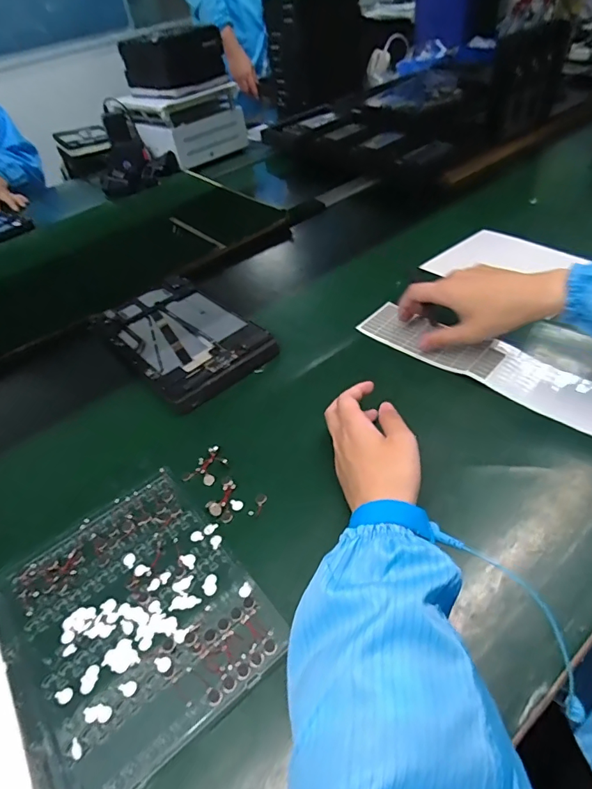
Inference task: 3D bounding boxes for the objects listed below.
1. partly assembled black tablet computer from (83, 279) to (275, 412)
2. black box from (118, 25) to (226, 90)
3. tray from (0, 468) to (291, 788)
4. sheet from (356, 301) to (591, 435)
[{"bbox_3d":[-0.158,-0.080,0.605,0.152,0.034,0.253,-37,50,-24],"label":"partly assembled black tablet computer"},{"bbox_3d":[-0.303,-0.808,1.069,0.149,0.105,0.255,-39,51,-26],"label":"black box"},{"bbox_3d":[-0.129,0.166,0.355,0.168,0.011,0.206,-34,49,-22],"label":"tray"},{"bbox_3d":[0.215,-0.035,0.499,0.317,0.012,0.067,31,62,35],"label":"sheet"}]

